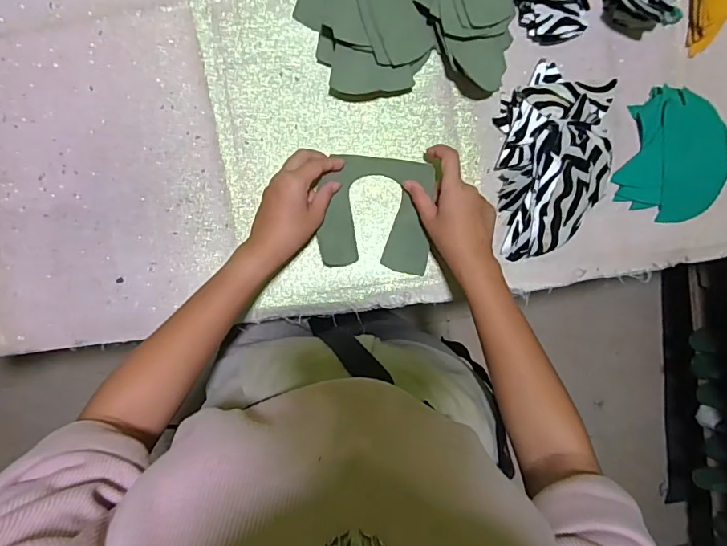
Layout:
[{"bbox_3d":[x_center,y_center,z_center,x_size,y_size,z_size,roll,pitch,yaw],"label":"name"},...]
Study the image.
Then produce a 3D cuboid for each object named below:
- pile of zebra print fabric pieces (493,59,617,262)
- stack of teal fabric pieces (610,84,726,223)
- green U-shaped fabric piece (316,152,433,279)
[{"bbox_3d":[0.207,-0.117,0.496,0.114,0.054,0.204,5,95,-5],"label":"pile of zebra print fabric pieces"},{"bbox_3d":[0.358,-0.131,0.524,0.119,0.023,0.135,17,93,-6],"label":"stack of teal fabric pieces"},{"bbox_3d":[0.015,-0.066,0.507,0.120,0.025,0.123,6,94,-5],"label":"green U-shaped fabric piece"}]

